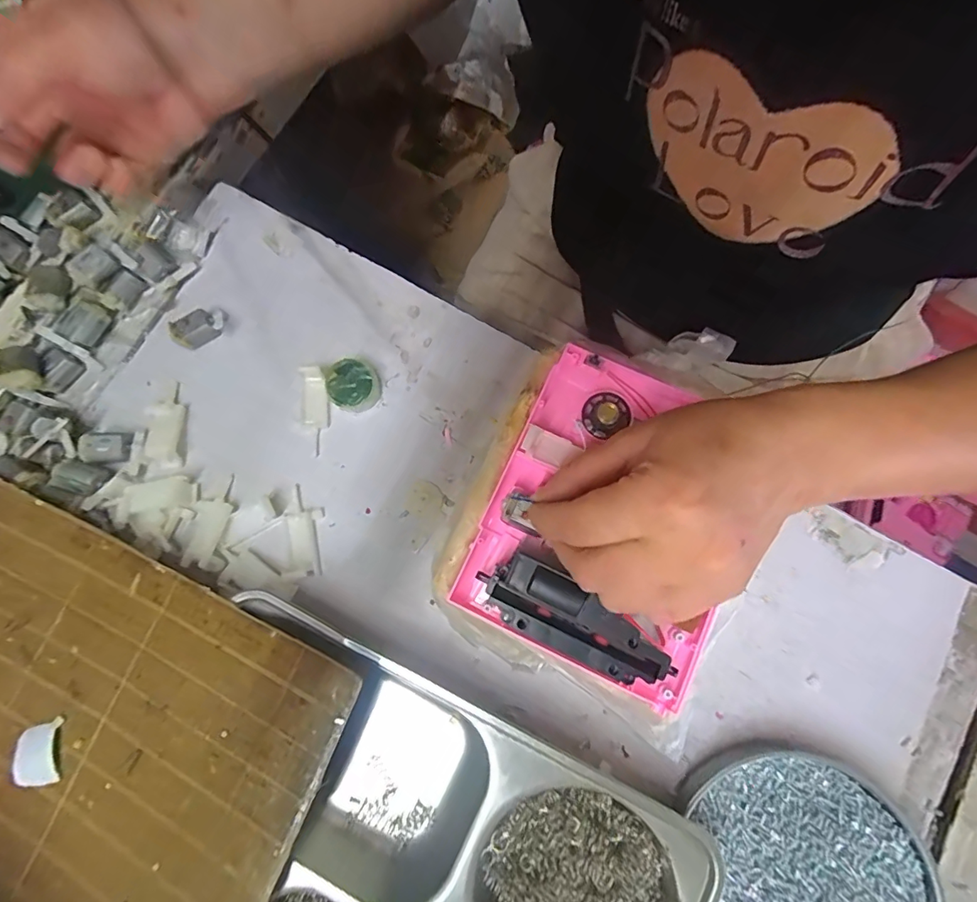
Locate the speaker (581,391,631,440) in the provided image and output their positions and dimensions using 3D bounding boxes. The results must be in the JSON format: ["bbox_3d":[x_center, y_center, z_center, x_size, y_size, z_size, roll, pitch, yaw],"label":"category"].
[{"bbox_3d":[0.068,-0.022,0.275,0.025,0.011,0.028,33,80,7],"label":"speaker"}]

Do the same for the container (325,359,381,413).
[{"bbox_3d":[-0.090,-0.043,0.314,0.031,0.017,0.031,0,78,1],"label":"container"}]

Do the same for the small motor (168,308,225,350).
[{"bbox_3d":[-0.198,-0.086,0.325,0.033,0.018,0.018,-26,79,-5],"label":"small motor"}]

